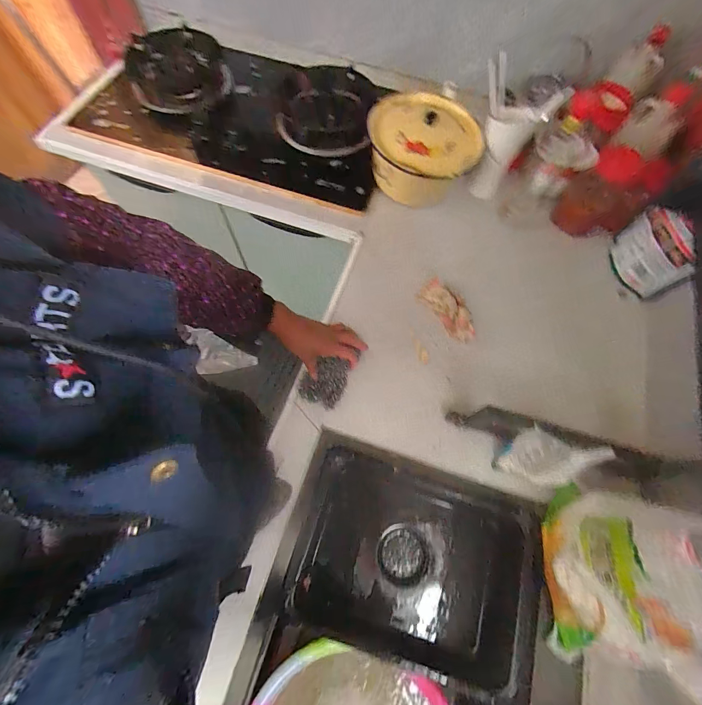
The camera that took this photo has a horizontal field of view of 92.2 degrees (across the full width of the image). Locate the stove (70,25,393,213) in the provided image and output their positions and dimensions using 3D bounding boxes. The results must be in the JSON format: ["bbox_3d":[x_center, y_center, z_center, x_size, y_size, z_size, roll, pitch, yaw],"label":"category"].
[{"bbox_3d":[-0.243,-0.573,0.772,0.715,0.081,0.374,21,69,6],"label":"stove"}]

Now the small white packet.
[{"bbox_3d":[0.279,0.147,0.486,0.090,0.130,0.072,19,69,6],"label":"small white packet"}]

